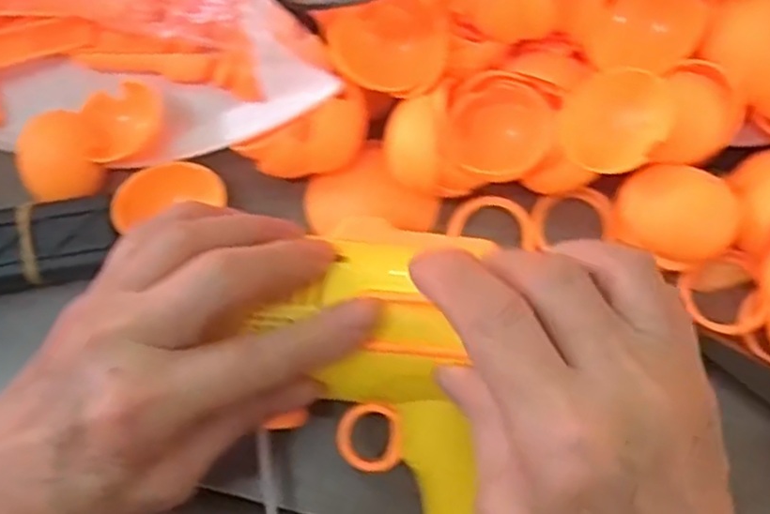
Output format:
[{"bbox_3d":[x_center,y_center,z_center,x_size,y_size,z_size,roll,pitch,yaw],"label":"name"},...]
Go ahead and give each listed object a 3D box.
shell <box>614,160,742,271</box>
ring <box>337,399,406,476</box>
[{"bbox_3d":[0.114,-0.014,0.292,0.044,0.027,0.034,19,77,5],"label":"shell"},{"bbox_3d":[-0.005,0.065,0.267,0.023,0.008,0.025,0,76,1],"label":"ring"}]

